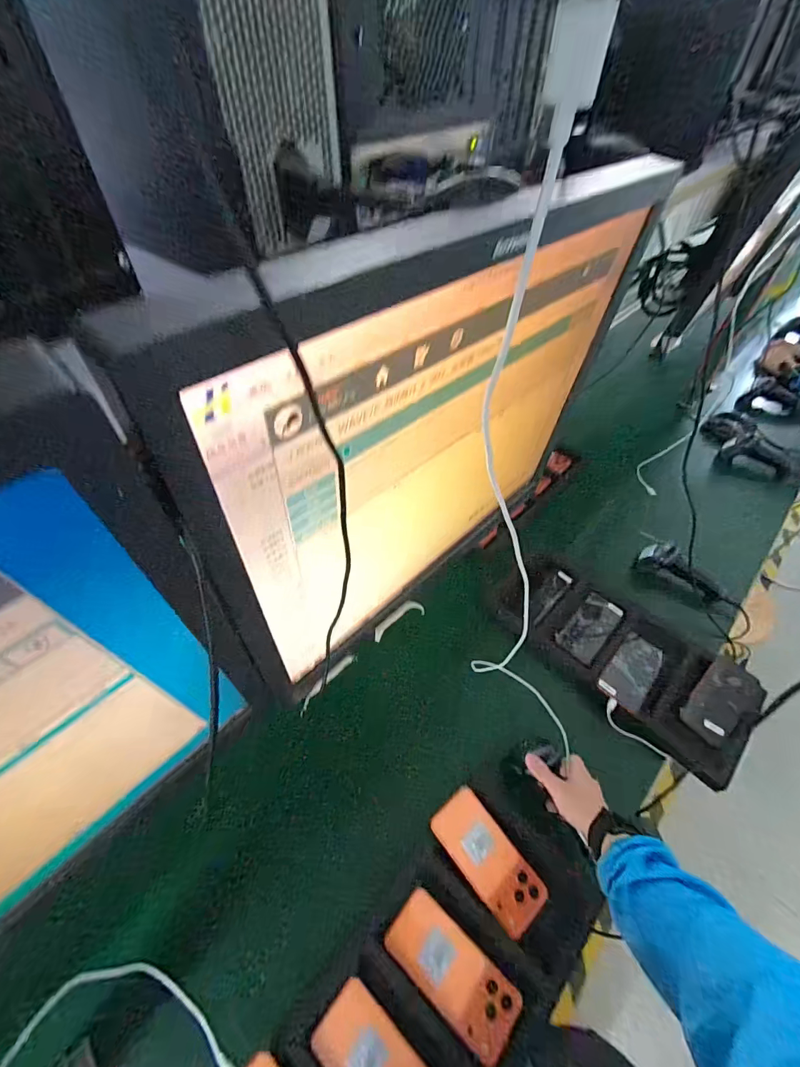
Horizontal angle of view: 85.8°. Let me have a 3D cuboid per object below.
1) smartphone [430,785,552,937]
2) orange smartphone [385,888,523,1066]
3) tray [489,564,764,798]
[{"bbox_3d":[0.124,0.449,0.595,0.077,0.013,0.168,-36,69,-20],"label":"smartphone"},{"bbox_3d":[0.063,0.544,0.537,0.165,0.016,0.078,33,57,24],"label":"orange smartphone"},{"bbox_3d":[0.427,0.225,0.842,0.461,0.049,0.229,36,58,25],"label":"tray"}]

